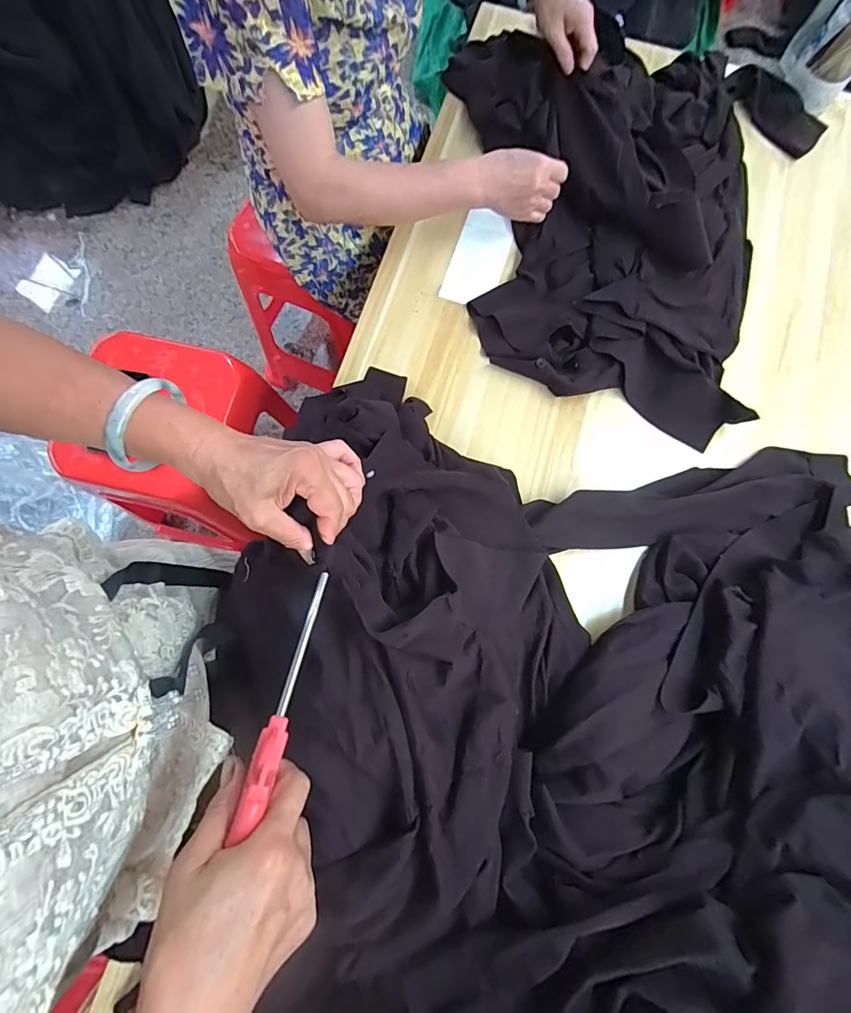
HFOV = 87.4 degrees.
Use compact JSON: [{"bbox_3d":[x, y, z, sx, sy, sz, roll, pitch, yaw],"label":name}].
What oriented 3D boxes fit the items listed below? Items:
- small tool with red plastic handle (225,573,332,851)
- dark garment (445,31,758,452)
[{"bbox_3d":[-0.091,0.122,0.296,0.016,0.022,0.162,10,56,3],"label":"small tool with red plastic handle"},{"bbox_3d":[0.254,-0.423,0.650,0.439,0.102,0.617,7,77,2],"label":"dark garment"}]

